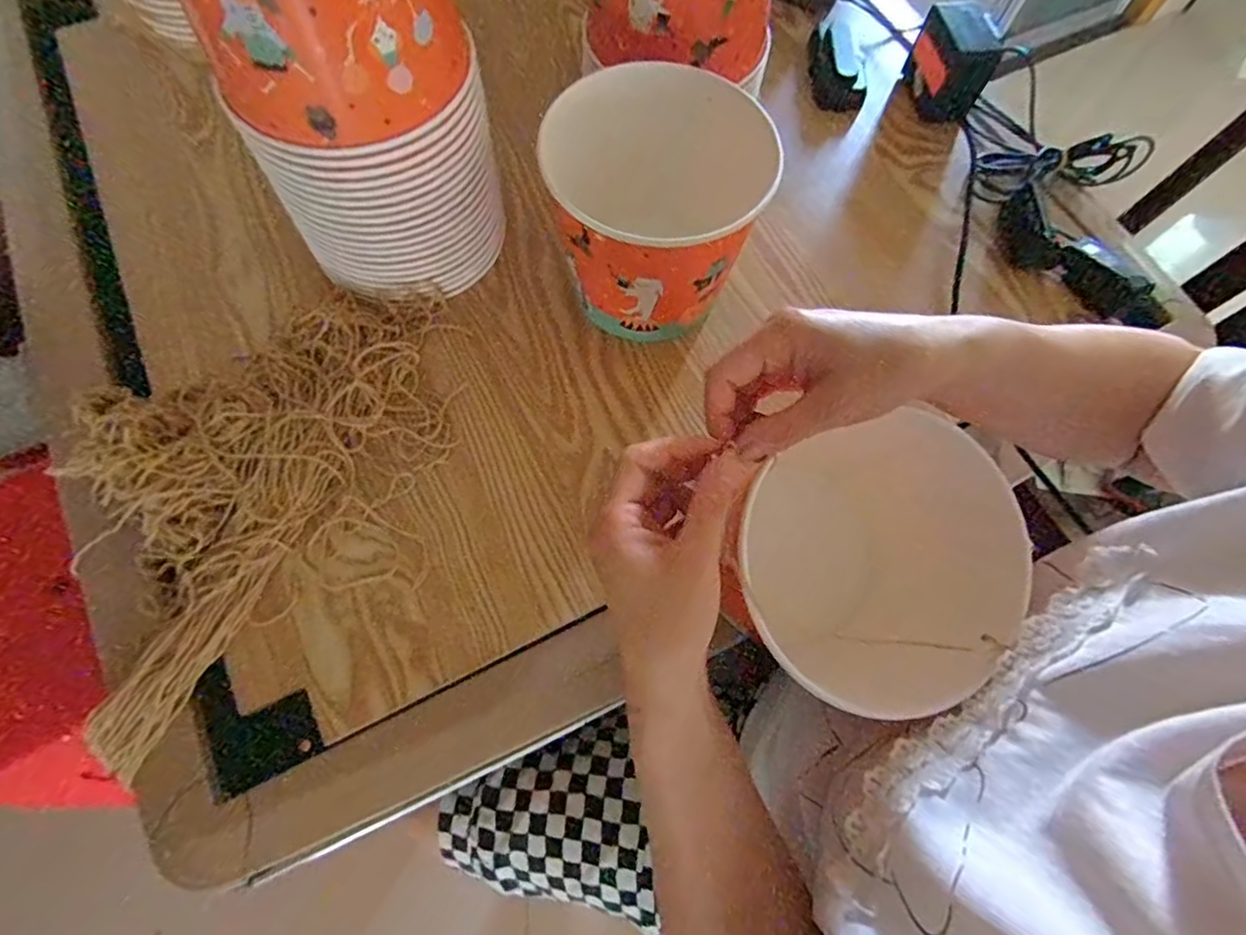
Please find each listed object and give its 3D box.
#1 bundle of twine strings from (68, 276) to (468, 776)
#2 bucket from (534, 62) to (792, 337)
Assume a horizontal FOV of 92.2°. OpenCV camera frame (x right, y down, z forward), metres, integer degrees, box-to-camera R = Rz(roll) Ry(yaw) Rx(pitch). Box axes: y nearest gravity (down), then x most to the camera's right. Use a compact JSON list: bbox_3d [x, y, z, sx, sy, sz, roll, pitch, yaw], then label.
[{"bbox_3d":[-0.246,0.003,0.423,0.306,0.039,0.233,-32,73,-13],"label":"bundle of twine strings"},{"bbox_3d":[0.023,-0.193,0.461,0.145,0.142,0.164,25,69,7],"label":"bucket"}]

